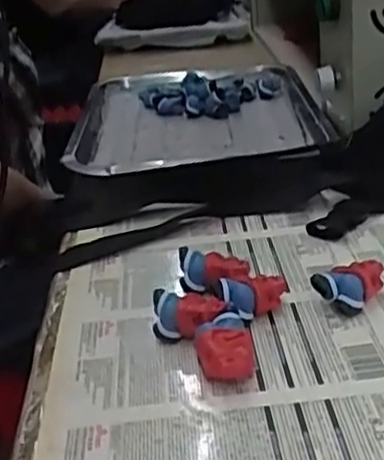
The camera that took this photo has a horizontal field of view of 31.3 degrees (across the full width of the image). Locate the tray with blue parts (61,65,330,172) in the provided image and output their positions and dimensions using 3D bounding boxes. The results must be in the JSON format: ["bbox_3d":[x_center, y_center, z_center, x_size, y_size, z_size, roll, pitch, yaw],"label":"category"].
[{"bbox_3d":[0.008,-0.123,0.761,0.257,0.033,0.360,-5,25,1],"label":"tray with blue parts"}]

